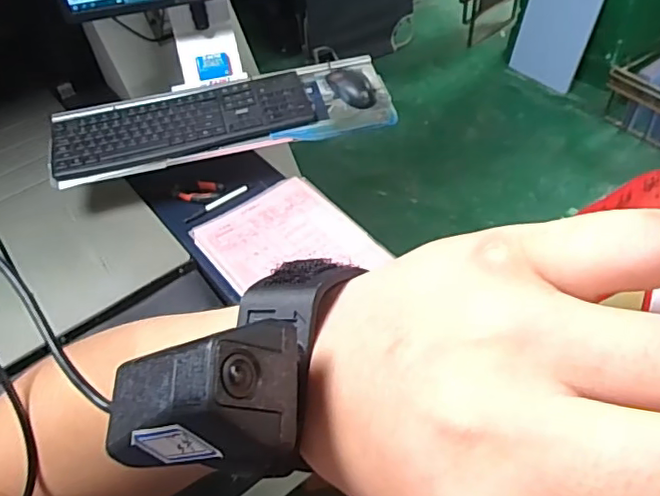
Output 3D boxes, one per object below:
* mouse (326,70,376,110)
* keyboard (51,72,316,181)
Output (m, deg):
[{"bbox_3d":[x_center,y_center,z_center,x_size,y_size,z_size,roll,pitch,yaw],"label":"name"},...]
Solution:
[{"bbox_3d":[0.042,-0.296,1.053,0.058,0.030,0.111,-27,50,-17],"label":"mouse"},{"bbox_3d":[-0.258,-0.222,1.016,0.445,0.031,0.150,-13,47,-5],"label":"keyboard"}]

